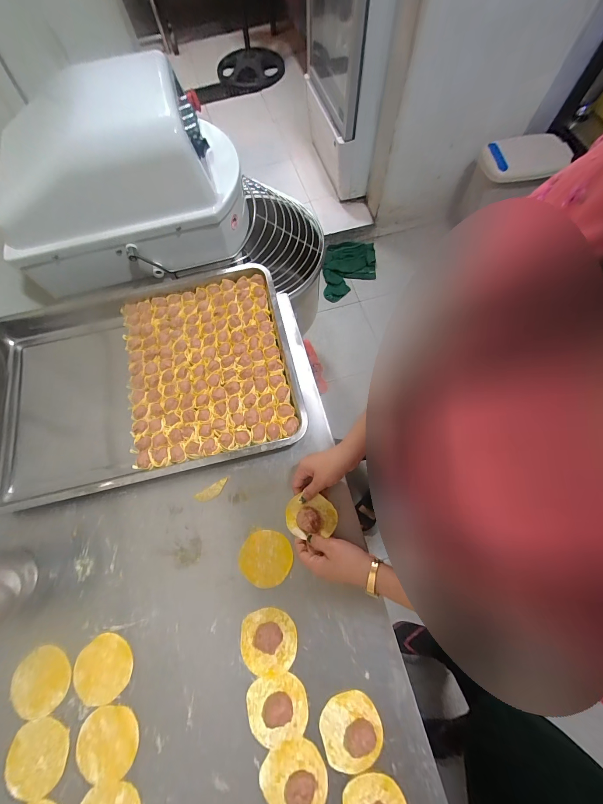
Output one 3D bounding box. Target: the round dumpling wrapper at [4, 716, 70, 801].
[{"bbox_3d":[-0.361,0.484,0.407,0.083,0.006,0.083,-1,70,1],"label":"round dumpling wrapper"}]

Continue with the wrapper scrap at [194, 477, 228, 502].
[{"bbox_3d":[-0.155,0.156,0.520,0.060,0.004,0.021,-31,72,-9],"label":"wrapper scrap"}]

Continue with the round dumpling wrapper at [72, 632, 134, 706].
[{"bbox_3d":[-0.291,0.390,0.435,0.078,0.006,0.081,-1,70,1],"label":"round dumpling wrapper"}]

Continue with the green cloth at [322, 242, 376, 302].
[{"bbox_3d":[0.256,-0.725,1.647,0.307,0.093,0.353,-4,70,1],"label":"green cloth"}]

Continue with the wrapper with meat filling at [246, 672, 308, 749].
[{"bbox_3d":[-0.034,0.420,0.406,0.080,0.023,0.073,-1,70,1],"label":"wrapper with meat filling"}]

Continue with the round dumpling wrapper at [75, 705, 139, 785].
[{"bbox_3d":[-0.265,0.467,0.408,0.082,0.004,0.079,-1,70,2],"label":"round dumpling wrapper"}]

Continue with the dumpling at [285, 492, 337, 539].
[{"bbox_3d":[0.016,0.181,0.473,0.080,0.024,0.061,5,70,3],"label":"dumpling"}]

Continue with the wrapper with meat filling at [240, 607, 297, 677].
[{"bbox_3d":[-0.049,0.348,0.431,0.080,0.022,0.078,-1,70,1],"label":"wrapper with meat filling"}]

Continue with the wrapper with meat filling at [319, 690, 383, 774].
[{"bbox_3d":[0.066,0.442,0.396,0.080,0.023,0.077,-1,70,1],"label":"wrapper with meat filling"}]

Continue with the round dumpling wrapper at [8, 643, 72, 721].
[{"bbox_3d":[-0.376,0.404,0.433,0.078,0.004,0.080,1,70,-2],"label":"round dumpling wrapper"}]

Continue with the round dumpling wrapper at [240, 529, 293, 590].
[{"bbox_3d":[-0.057,0.252,0.484,0.080,0.006,0.080,2,61,-4],"label":"round dumpling wrapper"}]

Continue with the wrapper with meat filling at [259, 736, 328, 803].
[{"bbox_3d":[-0.009,0.490,0.379,0.082,0.029,0.076,-1,70,1],"label":"wrapper with meat filling"}]

